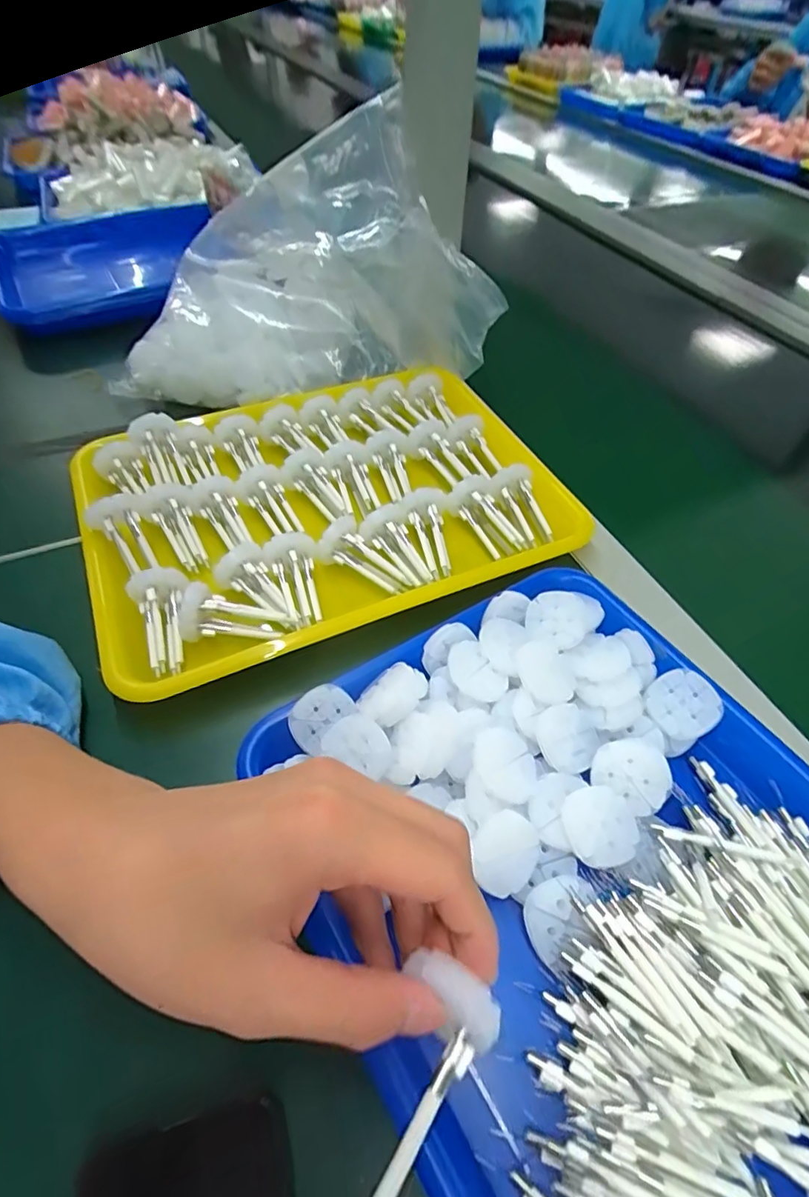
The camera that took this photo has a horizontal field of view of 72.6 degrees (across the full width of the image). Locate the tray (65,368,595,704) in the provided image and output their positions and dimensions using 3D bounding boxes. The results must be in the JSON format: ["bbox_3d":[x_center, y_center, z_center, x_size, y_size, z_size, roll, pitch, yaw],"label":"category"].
[{"bbox_3d":[-0.055,-0.070,0.421,0.346,0.055,0.247,-19,55,-16],"label":"tray"}]

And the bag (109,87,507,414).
[{"bbox_3d":[-0.090,-0.305,0.477,0.324,0.173,0.195,1,52,-1],"label":"bag"}]

